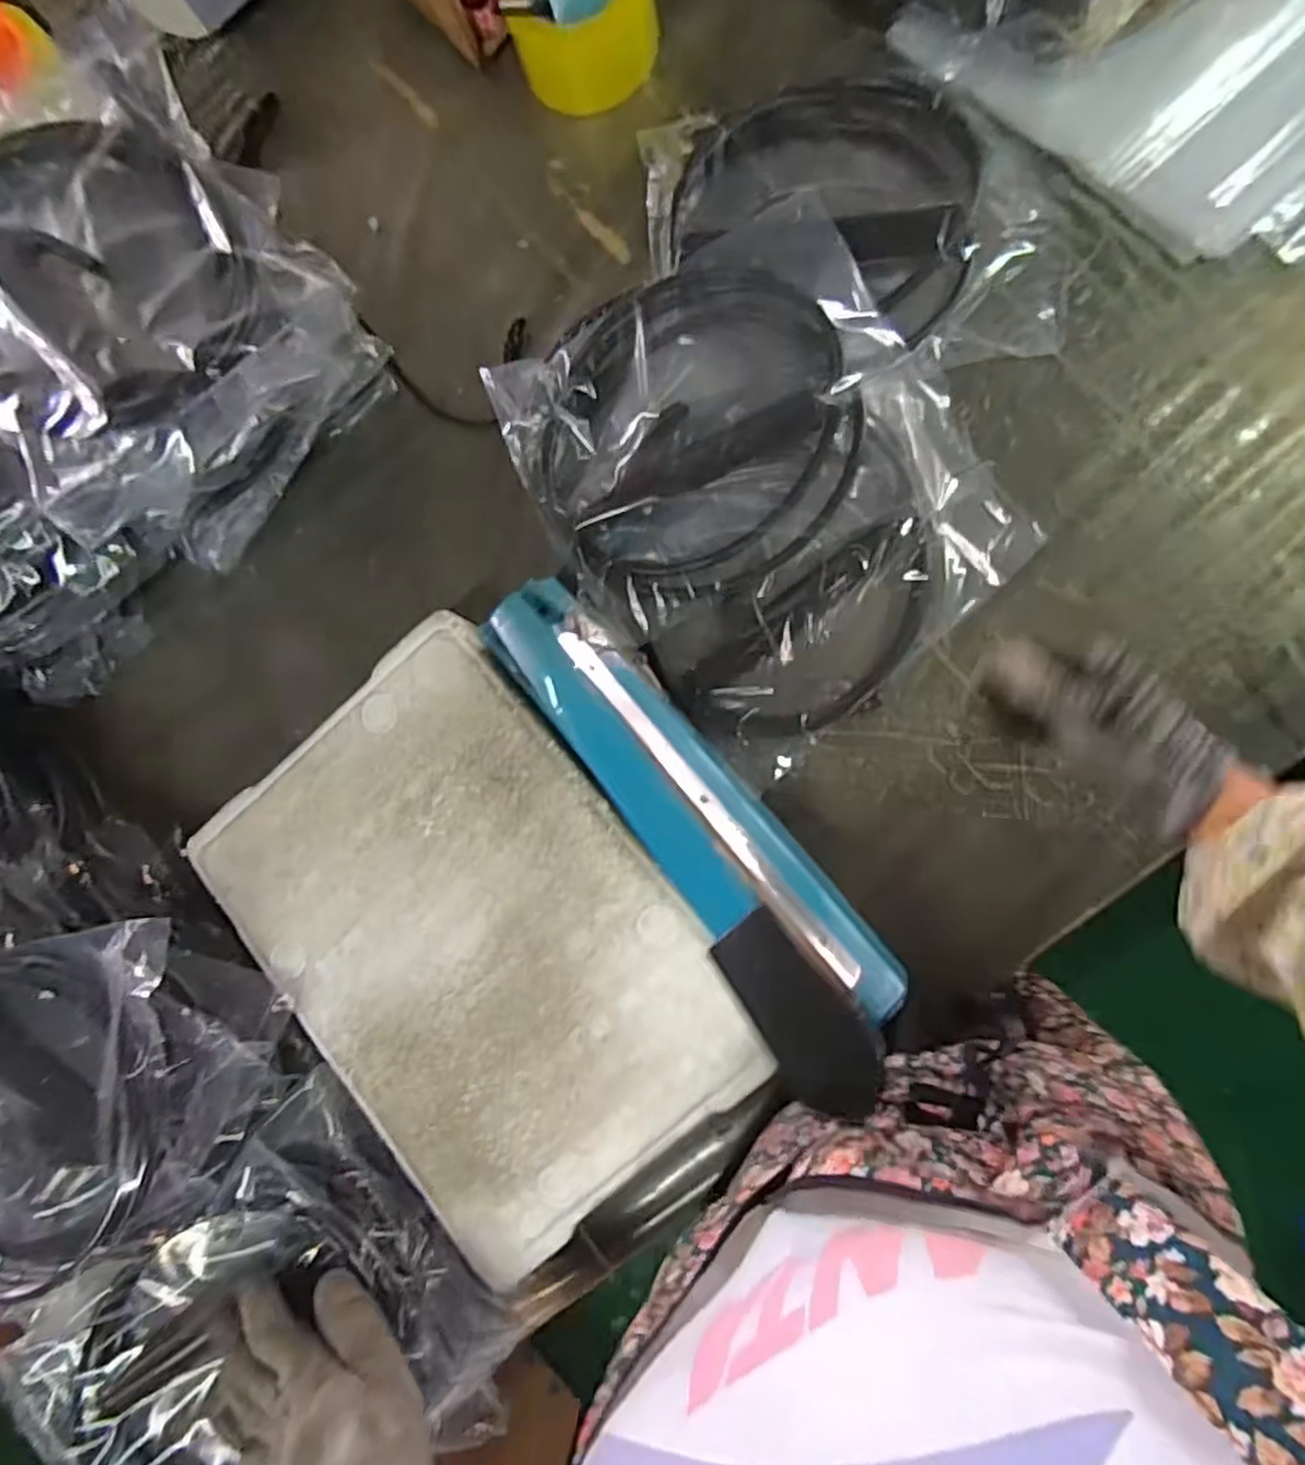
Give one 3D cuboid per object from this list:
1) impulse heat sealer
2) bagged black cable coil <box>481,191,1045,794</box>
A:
[{"bbox_3d":[0.028,0.058,0.486,0.079,0.115,0.378,-39,82,6],"label":"impulse heat sealer"},{"bbox_3d":[0.078,-0.189,0.547,0.291,0.051,0.363,-34,82,6],"label":"bagged black cable coil"}]

